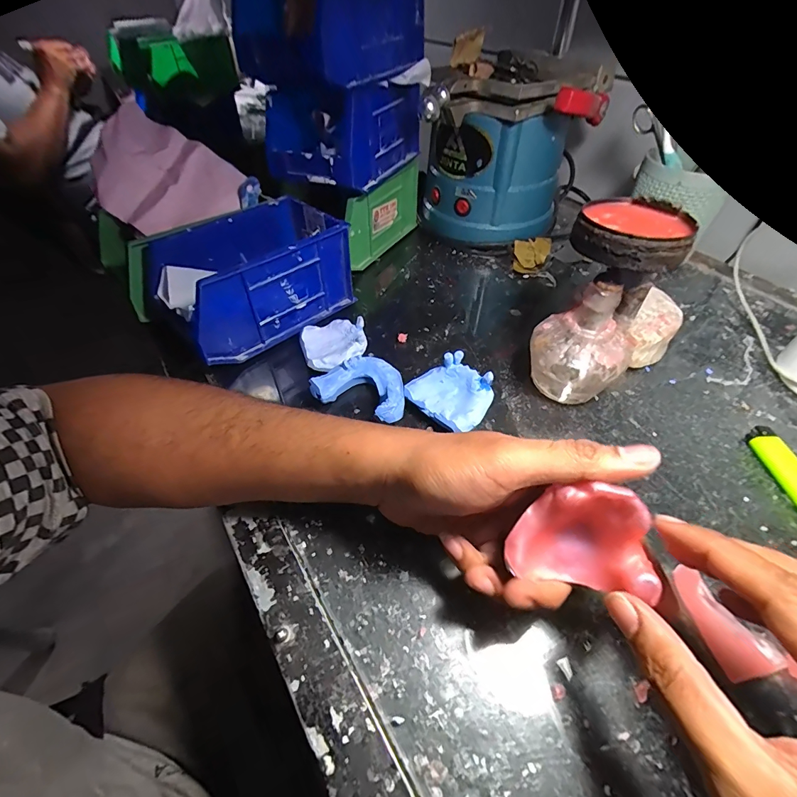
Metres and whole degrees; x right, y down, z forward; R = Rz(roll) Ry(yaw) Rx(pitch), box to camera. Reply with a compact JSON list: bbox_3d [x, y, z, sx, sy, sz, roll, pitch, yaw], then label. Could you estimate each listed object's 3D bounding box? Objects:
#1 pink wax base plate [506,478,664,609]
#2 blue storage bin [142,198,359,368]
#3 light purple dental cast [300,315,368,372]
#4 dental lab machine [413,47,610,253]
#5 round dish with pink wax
[{"bbox_3d":[0.085,0.064,0.180,0.055,0.053,0.033,8,12,-8],"label":"pink wax base plate"},{"bbox_3d":[-0.139,-0.115,0.386,0.165,0.089,0.104,-33,56,-25],"label":"blue storage bin"},{"bbox_3d":[-0.060,-0.051,0.370,0.058,0.026,0.056,0,48,0],"label":"light purple dental cast"},{"bbox_3d":[0.132,-0.287,0.483,0.203,0.171,0.160,6,49,6],"label":"dental lab machine"},{"bbox_3d":[0.159,-0.114,0.270,0.071,0.019,0.072,21,52,18],"label":"round dish with pink wax"}]

